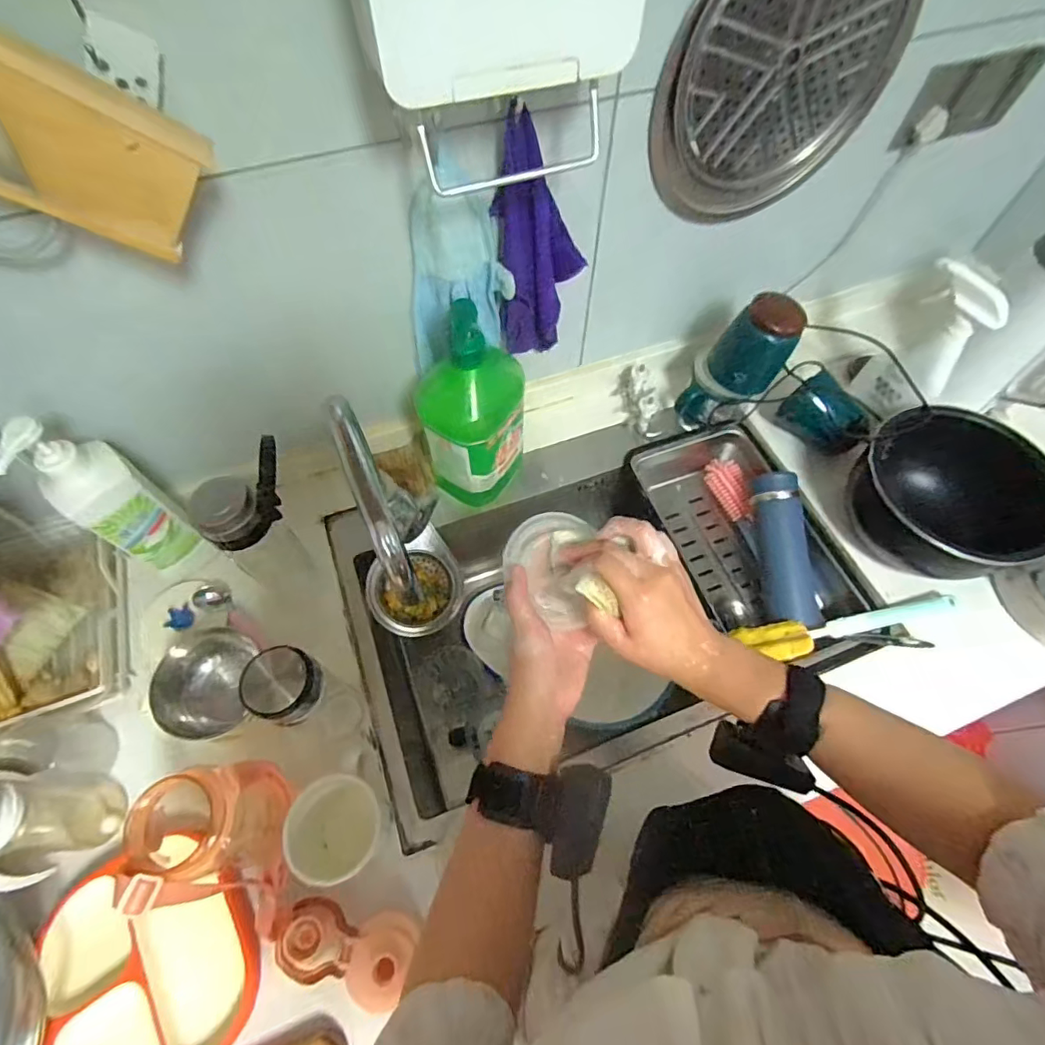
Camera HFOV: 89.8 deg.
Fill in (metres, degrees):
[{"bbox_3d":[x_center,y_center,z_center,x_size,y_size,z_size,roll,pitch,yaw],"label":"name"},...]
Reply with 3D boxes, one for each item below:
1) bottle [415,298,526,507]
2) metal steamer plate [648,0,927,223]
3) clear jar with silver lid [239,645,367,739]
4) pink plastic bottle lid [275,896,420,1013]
[{"bbox_3d":[-0.060,-0.140,0.660,0.091,0.270,0.123,28,66,14],"label":"bottle"},{"bbox_3d":[0.266,-0.459,0.541,0.262,0.257,0.041,-19,64,-10],"label":"metal steamer plate"},{"bbox_3d":[-0.213,0.175,0.527,0.063,0.188,0.058,0,62,0],"label":"clear jar with silver lid"},{"bbox_3d":[-0.167,0.402,0.497,0.127,0.026,0.071,12,63,6],"label":"pink plastic bottle lid"}]

